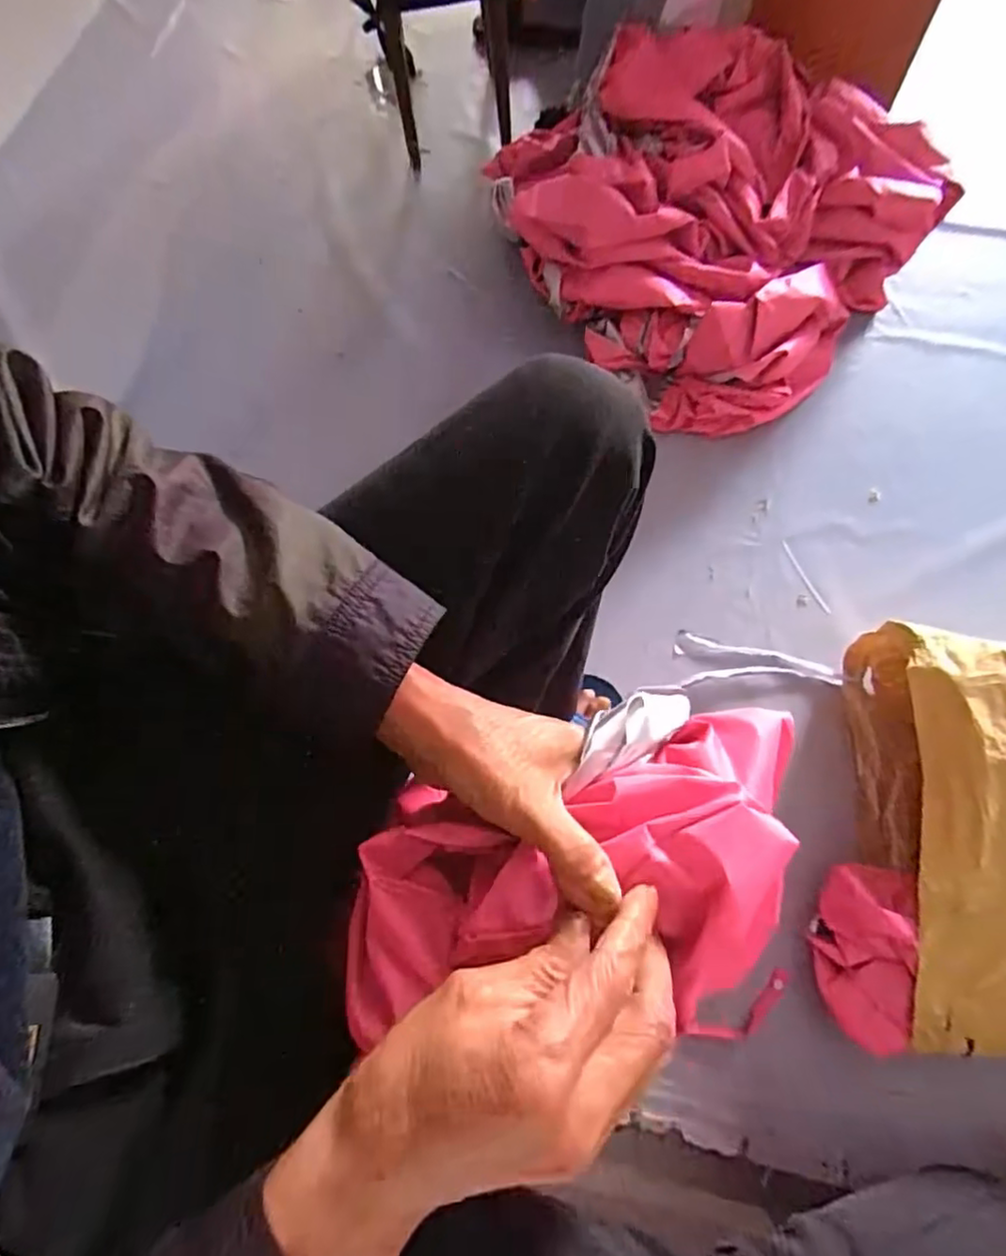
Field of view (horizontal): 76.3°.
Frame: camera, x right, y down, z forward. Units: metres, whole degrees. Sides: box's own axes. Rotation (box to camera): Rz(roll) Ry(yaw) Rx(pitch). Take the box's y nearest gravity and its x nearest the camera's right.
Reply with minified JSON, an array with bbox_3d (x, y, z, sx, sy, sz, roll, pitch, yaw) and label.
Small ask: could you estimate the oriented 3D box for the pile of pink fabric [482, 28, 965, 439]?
[{"bbox_3d":[0.321,-0.657,1.007,0.528,0.222,0.615,-39,72,-11],"label":"pile of pink fabric"}]

